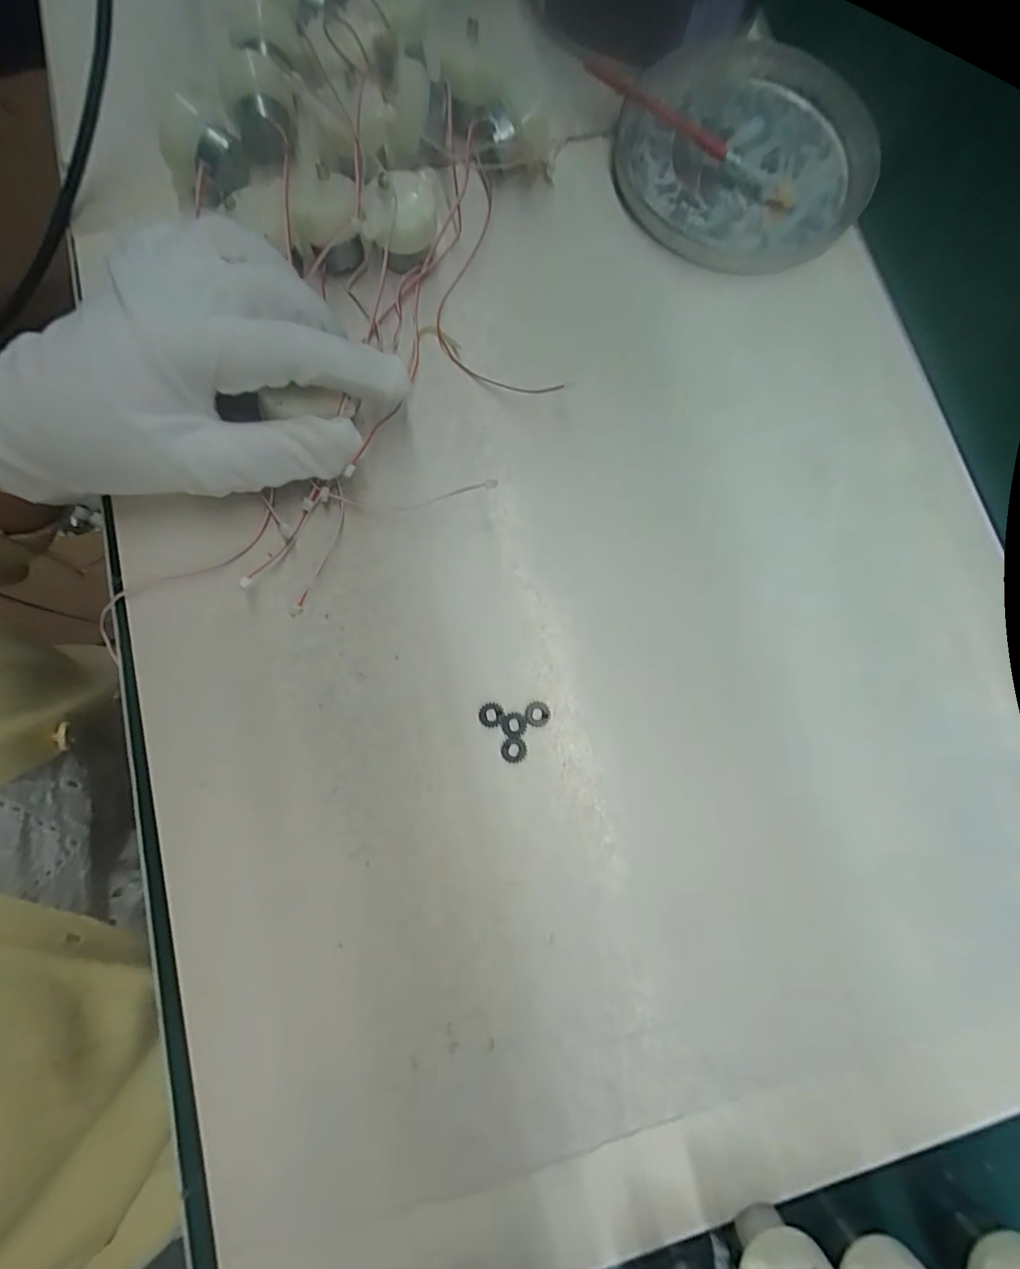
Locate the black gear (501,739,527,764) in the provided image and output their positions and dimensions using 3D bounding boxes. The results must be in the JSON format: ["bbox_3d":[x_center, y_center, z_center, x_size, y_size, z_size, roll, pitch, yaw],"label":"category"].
[{"bbox_3d":[0.002,0.048,0.201,0.010,0.004,0.010,0,80,-1],"label":"black gear"}]

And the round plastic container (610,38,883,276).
[{"bbox_3d":[0.127,-0.263,0.263,0.133,0.015,0.157,15,80,1],"label":"round plastic container"}]

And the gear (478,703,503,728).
[{"bbox_3d":[-0.008,0.034,0.202,0.010,0.004,0.010,0,80,-1],"label":"gear"}]

